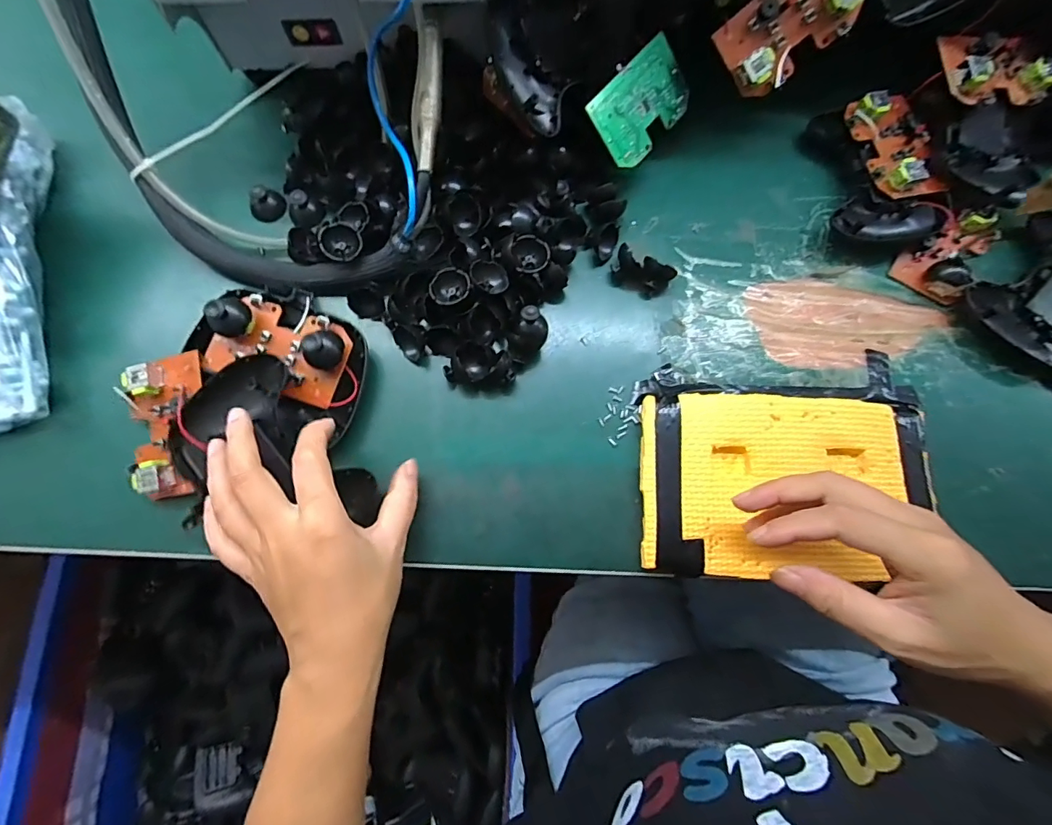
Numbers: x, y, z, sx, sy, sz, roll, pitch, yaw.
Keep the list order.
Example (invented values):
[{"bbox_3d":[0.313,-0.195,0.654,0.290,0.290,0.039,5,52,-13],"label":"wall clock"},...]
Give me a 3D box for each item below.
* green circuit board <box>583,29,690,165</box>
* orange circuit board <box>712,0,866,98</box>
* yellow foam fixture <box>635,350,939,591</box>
[{"bbox_3d":[0.087,-0.228,0.350,0.092,0.005,0.055,-48,121,-11],"label":"green circuit board"},{"bbox_3d":[0.186,-0.272,0.330,0.089,0.015,0.055,-35,102,18],"label":"orange circuit board"},{"bbox_3d":[0.175,0.036,0.322,0.192,0.020,0.144,3,75,0],"label":"yellow foam fixture"}]

